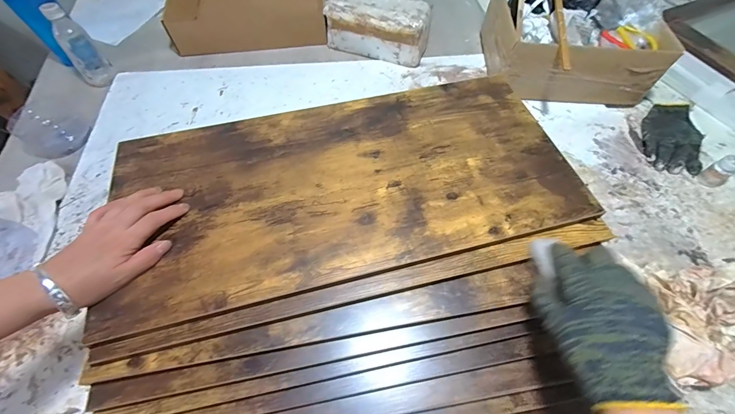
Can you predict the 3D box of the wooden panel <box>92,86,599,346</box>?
[{"bbox_3d":[-0.028,-0.042,0.428,0.565,0.010,0.261,-13,60,-7],"label":"wooden panel"}]

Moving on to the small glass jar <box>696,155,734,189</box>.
[{"bbox_3d":[0.637,-0.063,0.587,0.032,0.059,0.036,-24,62,-13],"label":"small glass jar"}]

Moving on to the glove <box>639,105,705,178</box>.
[{"bbox_3d":[0.622,-0.146,0.664,0.094,0.029,0.180,20,62,12],"label":"glove"}]

